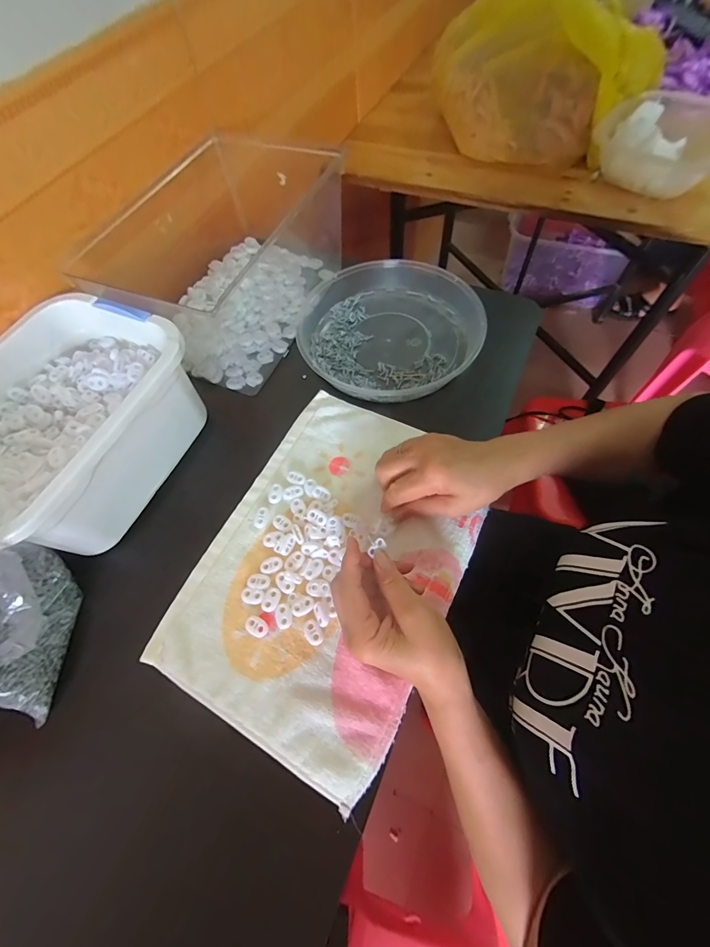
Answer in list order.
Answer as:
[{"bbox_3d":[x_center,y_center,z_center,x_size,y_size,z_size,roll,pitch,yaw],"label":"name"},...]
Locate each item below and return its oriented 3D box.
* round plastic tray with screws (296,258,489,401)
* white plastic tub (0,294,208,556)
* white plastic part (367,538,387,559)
[{"bbox_3d":[0.045,-0.194,0.478,0.229,0.035,0.207,-2,62,3],"label":"round plastic tray with screws"},{"bbox_3d":[-0.290,-0.048,0.375,0.187,0.108,0.233,22,66,15],"label":"white plastic tub"},{"bbox_3d":[0.018,0.064,0.313,0.019,0.004,0.009,-40,67,-16],"label":"white plastic part"}]

